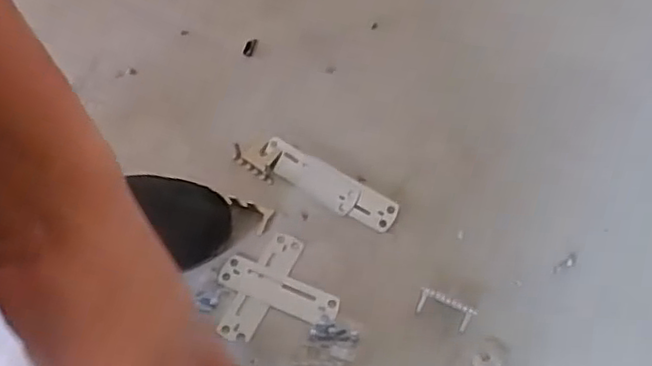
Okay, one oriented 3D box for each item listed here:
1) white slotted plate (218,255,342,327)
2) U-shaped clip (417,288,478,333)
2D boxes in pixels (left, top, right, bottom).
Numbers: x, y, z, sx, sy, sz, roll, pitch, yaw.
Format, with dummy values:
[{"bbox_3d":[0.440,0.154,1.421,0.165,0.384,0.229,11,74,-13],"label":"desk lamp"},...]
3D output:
[{"bbox_3d":[-0.037,0.082,0.489,0.094,0.004,0.028,20,61,13],"label":"white slotted plate"},{"bbox_3d":[0.089,0.094,0.474,0.042,0.017,0.017,26,62,17],"label":"U-shaped clip"}]

